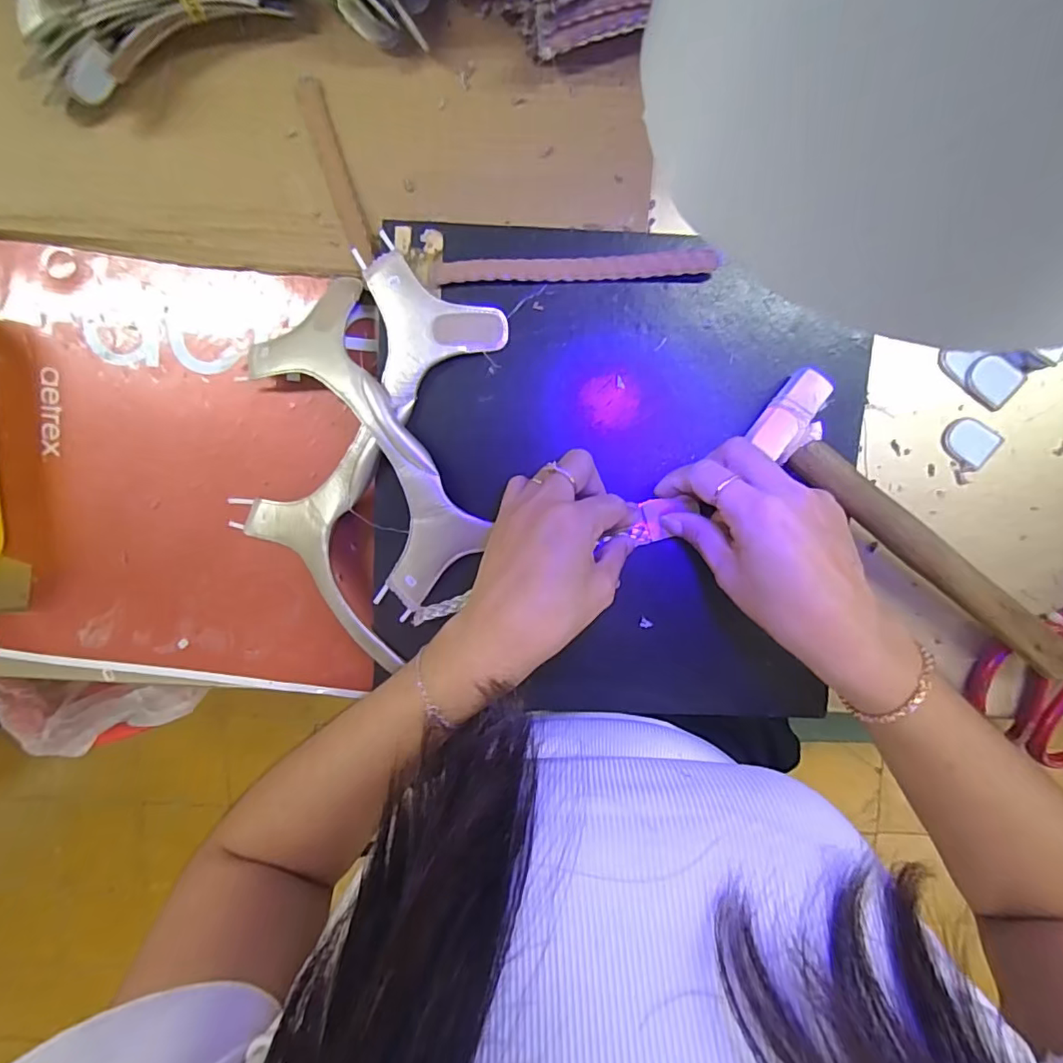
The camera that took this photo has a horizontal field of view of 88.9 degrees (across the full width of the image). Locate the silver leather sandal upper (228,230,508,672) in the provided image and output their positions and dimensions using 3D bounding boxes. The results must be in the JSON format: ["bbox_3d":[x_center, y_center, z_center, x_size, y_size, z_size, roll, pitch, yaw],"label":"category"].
[{"bbox_3d":[-0.103,-0.053,0.353,0.081,0.039,0.205,-29,95,6],"label":"silver leather sandal upper"}]

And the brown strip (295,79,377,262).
[{"bbox_3d":[-0.124,-0.227,0.342,0.016,0.006,0.117,-17,94,8],"label":"brown strip"}]

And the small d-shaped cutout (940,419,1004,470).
[{"bbox_3d":[0.286,-0.058,0.356,0.032,0.004,0.027,31,97,-1],"label":"small d-shaped cutout"}]

